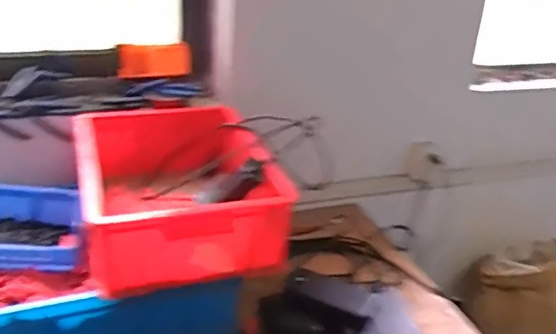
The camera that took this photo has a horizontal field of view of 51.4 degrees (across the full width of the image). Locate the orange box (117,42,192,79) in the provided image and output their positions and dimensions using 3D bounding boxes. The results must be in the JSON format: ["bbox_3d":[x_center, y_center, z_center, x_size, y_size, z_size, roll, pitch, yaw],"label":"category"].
[{"bbox_3d":[-0.256,-0.220,1.191,0.155,0.058,0.057,-4,27,-15],"label":"orange box"}]

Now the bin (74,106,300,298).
[{"bbox_3d":[-0.176,0.023,0.989,0.297,0.172,0.378,-6,28,-19],"label":"bin"}]

